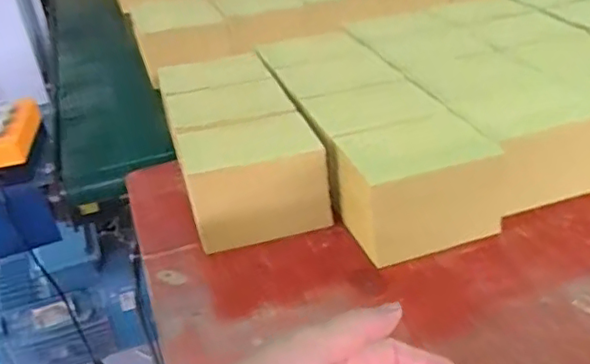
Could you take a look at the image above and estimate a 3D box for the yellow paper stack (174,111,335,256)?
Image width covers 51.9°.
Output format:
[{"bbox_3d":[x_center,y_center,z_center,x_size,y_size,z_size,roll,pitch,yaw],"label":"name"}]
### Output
[{"bbox_3d":[-0.052,0.001,0.763,0.161,0.116,0.142,-12,33,-9],"label":"yellow paper stack"}]

